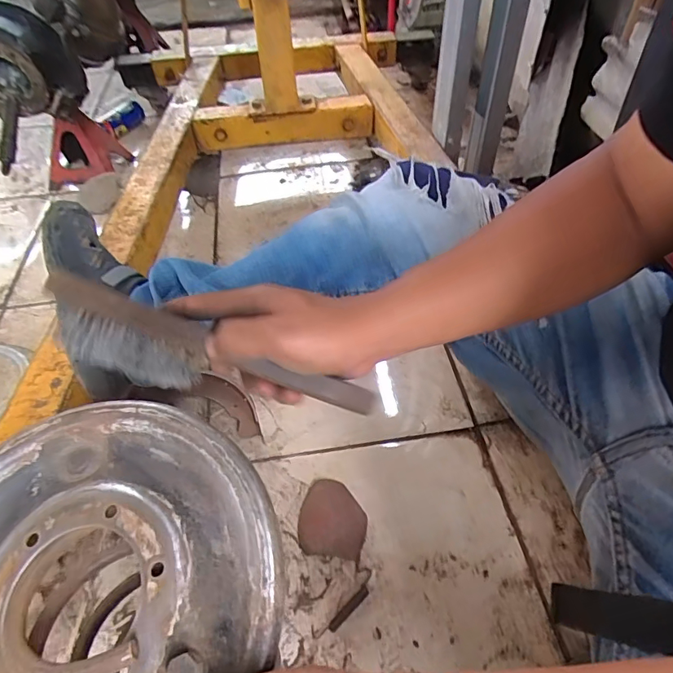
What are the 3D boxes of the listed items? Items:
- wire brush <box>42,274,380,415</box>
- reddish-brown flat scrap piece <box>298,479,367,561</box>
[{"bbox_3d":[-0.085,0.014,0.324,0.225,0.036,0.044,16,50,0],"label":"wire brush"},{"bbox_3d":[-0.004,0.237,0.625,0.083,0.024,0.097,5,49,3],"label":"reddish-brown flat scrap piece"}]

